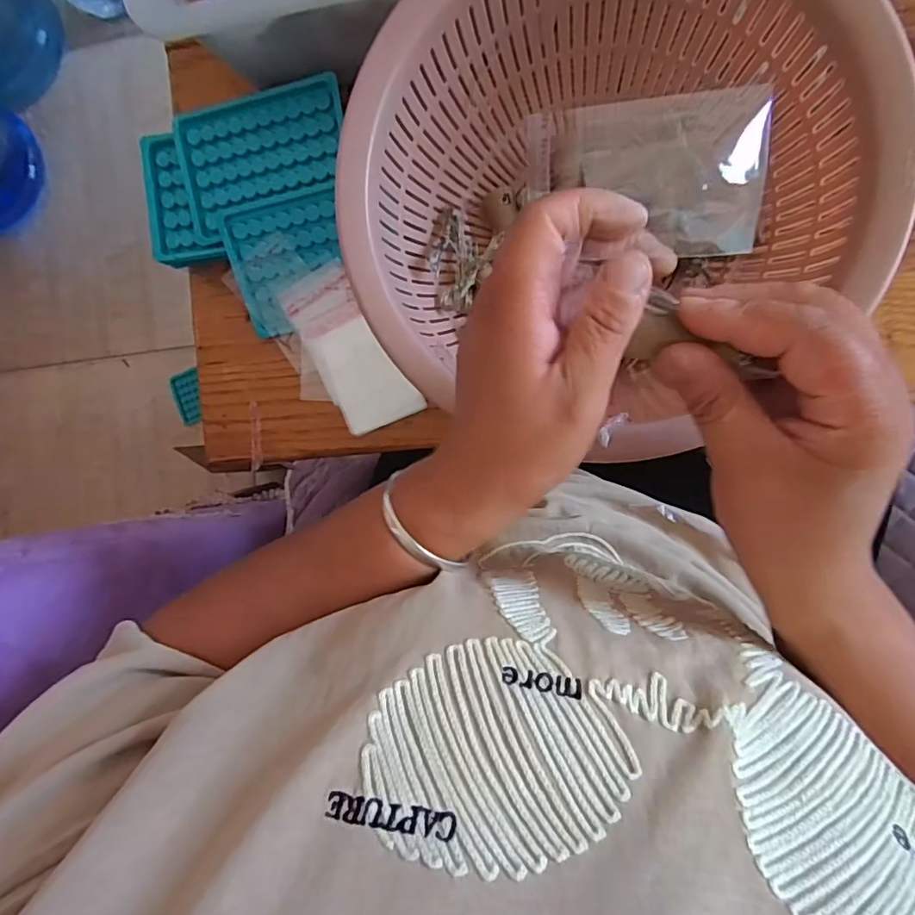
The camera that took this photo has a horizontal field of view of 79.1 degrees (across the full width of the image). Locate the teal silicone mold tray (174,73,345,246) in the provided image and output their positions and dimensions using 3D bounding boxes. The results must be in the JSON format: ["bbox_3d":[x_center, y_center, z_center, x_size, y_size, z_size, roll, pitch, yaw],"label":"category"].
[{"bbox_3d":[-0.146,-0.225,0.411,0.134,0.016,0.082,-15,89,9],"label":"teal silicone mold tray"}]

